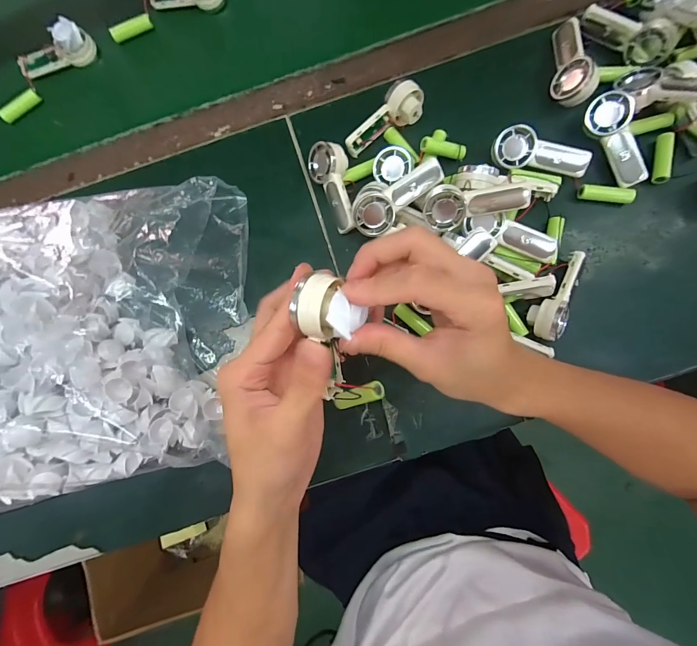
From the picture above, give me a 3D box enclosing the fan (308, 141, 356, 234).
[{"bbox_3d":[-0.010,-0.143,0.363,0.024,0.040,0.091,-22,88,-46],"label":"fan"}]

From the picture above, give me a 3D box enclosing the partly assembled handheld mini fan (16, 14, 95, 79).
[{"bbox_3d":[-0.356,-0.327,0.416,0.091,0.035,0.028,-23,82,1],"label":"partly assembled handheld mini fan"}]

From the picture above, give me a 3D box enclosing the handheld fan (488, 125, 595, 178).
[{"bbox_3d":[0.196,-0.174,0.352,0.094,0.019,0.038,7,106,2],"label":"handheld fan"}]

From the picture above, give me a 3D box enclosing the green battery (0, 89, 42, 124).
[{"bbox_3d":[-0.401,-0.264,0.424,0.051,0.015,0.013,-41,83,-3],"label":"green battery"}]

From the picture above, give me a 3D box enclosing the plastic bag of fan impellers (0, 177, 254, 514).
[{"bbox_3d":[-0.280,0.021,0.343,0.373,0.083,0.297,-12,83,2],"label":"plastic bag of fan impellers"}]

